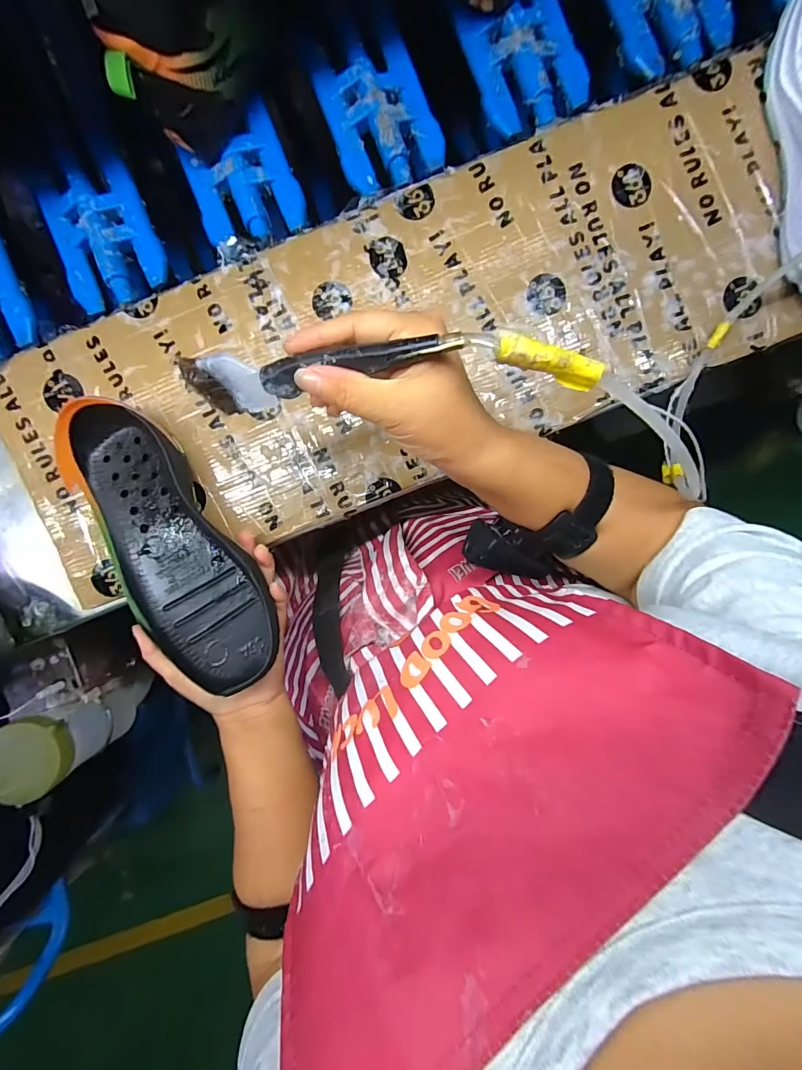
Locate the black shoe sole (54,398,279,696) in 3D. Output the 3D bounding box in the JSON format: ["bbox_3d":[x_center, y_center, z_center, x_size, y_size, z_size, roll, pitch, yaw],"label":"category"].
[{"bbox_3d":[-0.184,0.007,0.332,0.090,0.046,0.245,-35,84,4],"label":"black shoe sole"}]

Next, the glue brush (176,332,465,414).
[{"bbox_3d":[-0.049,-0.088,0.224,0.157,0.025,0.027,-2,93,21],"label":"glue brush"}]

